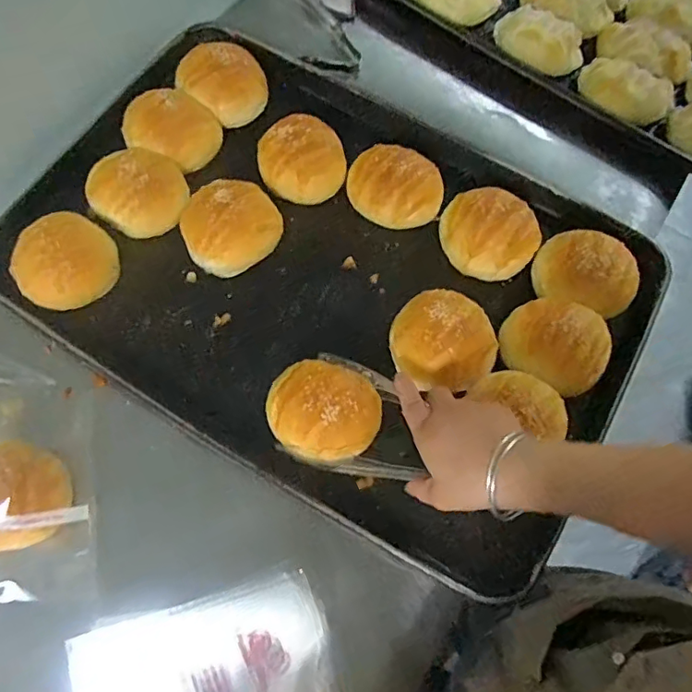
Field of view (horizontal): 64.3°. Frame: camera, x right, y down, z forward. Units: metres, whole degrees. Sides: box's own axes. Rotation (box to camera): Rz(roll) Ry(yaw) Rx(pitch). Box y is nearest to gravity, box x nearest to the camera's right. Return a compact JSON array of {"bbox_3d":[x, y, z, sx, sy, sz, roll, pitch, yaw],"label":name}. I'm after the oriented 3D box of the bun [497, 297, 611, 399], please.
[{"bbox_3d":[0.198,-0.005,0.513,0.099,0.045,0.079,34,72,10],"label":"bun"}]

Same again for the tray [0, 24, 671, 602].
[{"bbox_3d":[-0.025,-0.083,0.541,0.586,0.069,0.400,30,71,8],"label":"tray"}]

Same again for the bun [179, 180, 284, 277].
[{"bbox_3d":[-0.115,-0.120,0.553,0.094,0.060,0.086,1,70,-2],"label":"bun"}]

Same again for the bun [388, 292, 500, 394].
[{"bbox_3d":[0.092,-0.002,0.521,0.100,0.060,0.090,3,70,-1],"label":"bun"}]

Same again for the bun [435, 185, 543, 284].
[{"bbox_3d":[0.146,-0.112,0.564,0.088,0.061,0.093,1,70,-2],"label":"bun"}]

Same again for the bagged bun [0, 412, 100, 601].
[{"bbox_3d":[-0.307,0.144,0.472,0.150,0.044,0.151,-9,70,-6],"label":"bagged bun"}]

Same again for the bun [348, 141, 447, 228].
[{"bbox_3d":[0.051,-0.160,0.570,0.100,0.057,0.074,9,70,1],"label":"bun"}]

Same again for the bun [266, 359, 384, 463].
[{"bbox_3d":[-0.021,0.053,0.476,0.100,0.033,0.083,23,72,9],"label":"bun"}]

